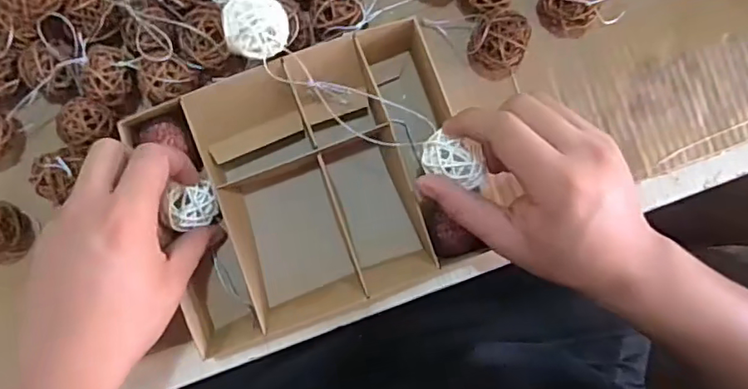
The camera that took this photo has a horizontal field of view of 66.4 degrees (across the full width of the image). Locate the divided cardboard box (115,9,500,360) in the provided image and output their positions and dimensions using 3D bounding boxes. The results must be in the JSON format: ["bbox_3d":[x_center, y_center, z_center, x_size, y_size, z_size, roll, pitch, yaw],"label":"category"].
[{"bbox_3d":[-0.041,-0.002,0.393,0.202,0.050,0.177,-18,97,-4],"label":"divided cardboard box"}]

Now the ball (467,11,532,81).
[{"bbox_3d":[0.088,-0.104,0.403,0.036,0.039,0.040,8,87,-4],"label":"ball"}]

